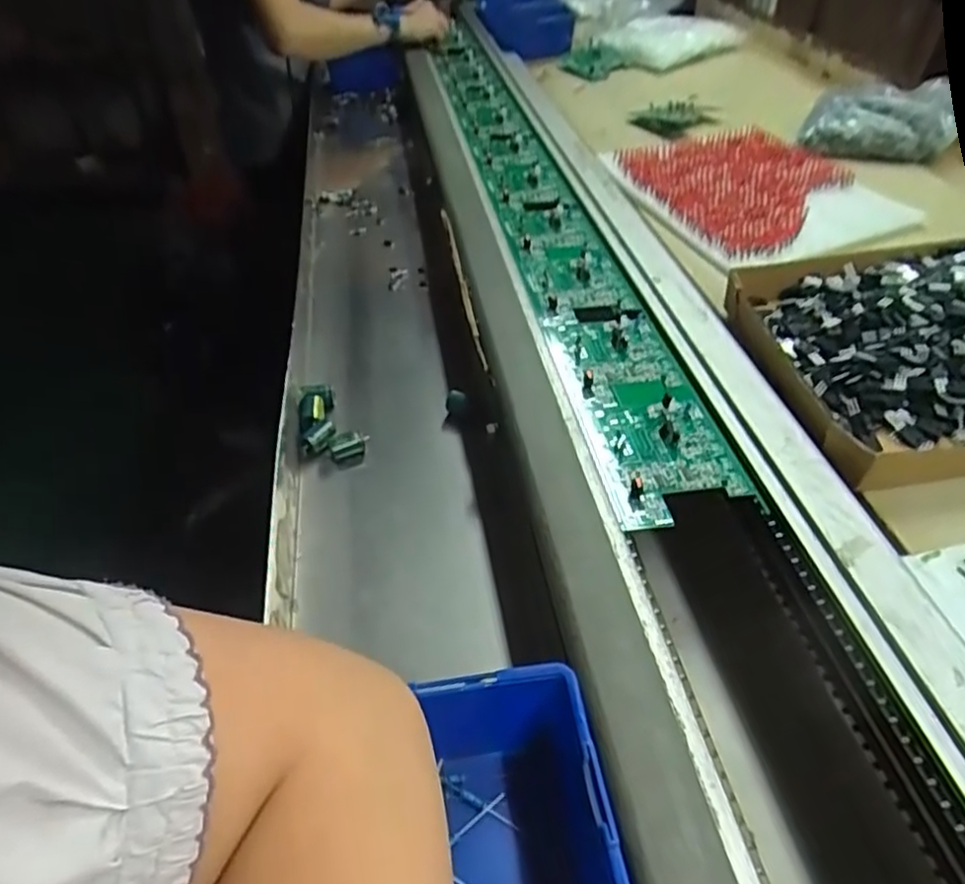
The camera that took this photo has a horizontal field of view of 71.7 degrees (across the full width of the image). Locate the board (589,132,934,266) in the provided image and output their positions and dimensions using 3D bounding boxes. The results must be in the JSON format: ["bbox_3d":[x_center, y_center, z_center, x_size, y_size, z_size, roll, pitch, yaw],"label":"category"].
[{"bbox_3d":[0.283,-0.274,0.716,0.211,0.031,0.275,-12,44,-17],"label":"board"}]

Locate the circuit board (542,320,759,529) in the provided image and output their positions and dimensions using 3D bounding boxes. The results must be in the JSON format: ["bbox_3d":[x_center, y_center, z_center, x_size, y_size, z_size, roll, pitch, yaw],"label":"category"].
[{"bbox_3d":[0.109,-0.026,0.477,0.093,0.009,0.210,-4,42,-9],"label":"circuit board"}]

